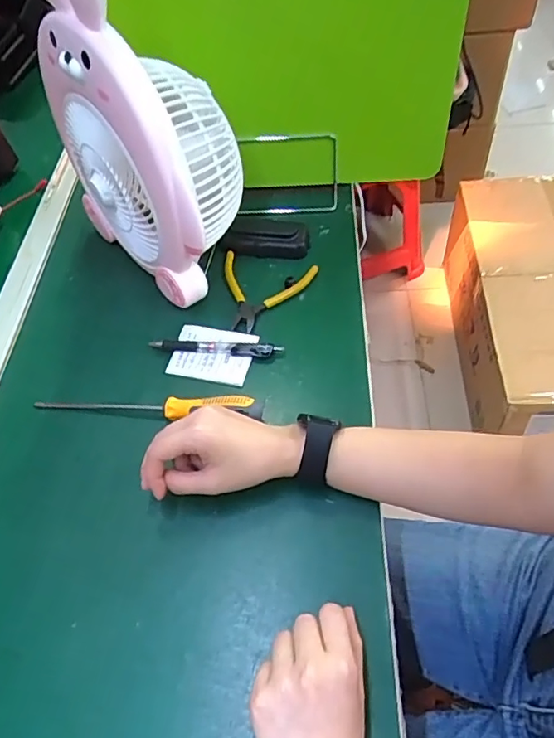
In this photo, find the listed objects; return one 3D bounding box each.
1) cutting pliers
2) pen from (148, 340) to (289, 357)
[{"bbox_3d":[-0.022,-0.089,0.626,0.111,0.009,0.104,12,57,15],"label":"cutting pliers"},{"bbox_3d":[-0.066,-0.024,0.584,0.144,0.008,0.015,3,55,9],"label":"pen"}]

